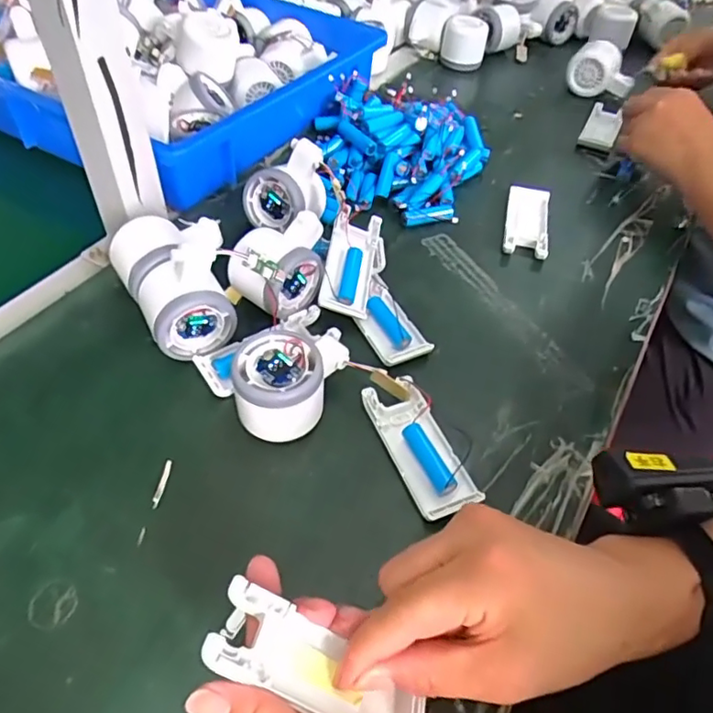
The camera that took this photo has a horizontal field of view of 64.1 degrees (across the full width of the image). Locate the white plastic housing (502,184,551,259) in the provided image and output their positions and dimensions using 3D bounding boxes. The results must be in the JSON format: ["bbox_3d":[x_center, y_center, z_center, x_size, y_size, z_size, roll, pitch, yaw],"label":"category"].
[{"bbox_3d":[0.162,-0.129,0.541,0.041,0.014,0.096,14,51,7],"label":"white plastic housing"}]

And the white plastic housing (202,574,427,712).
[{"bbox_3d":[-0.018,0.141,0.254,0.101,0.017,0.037,32,53,-1],"label":"white plastic housing"}]

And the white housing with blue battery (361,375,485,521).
[{"bbox_3d":[0.042,0.056,0.372,0.038,0.023,0.100,-16,54,-18],"label":"white housing with blue battery"}]

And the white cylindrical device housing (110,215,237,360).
[{"bbox_3d":[-0.129,-0.063,0.425,0.081,0.055,0.113,-23,56,-22],"label":"white cylindrical device housing"}]

